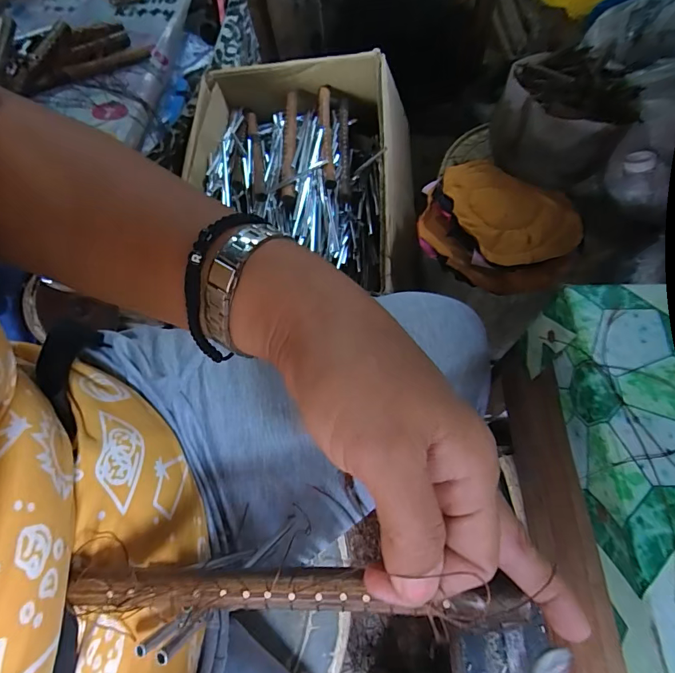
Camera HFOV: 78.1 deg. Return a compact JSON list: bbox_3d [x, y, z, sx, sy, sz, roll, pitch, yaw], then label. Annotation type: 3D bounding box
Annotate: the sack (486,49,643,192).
[{"bbox_3d":[0.268,-0.268,0.503,0.143,0.096,0.147,17,68,9],"label":"sack"}]

